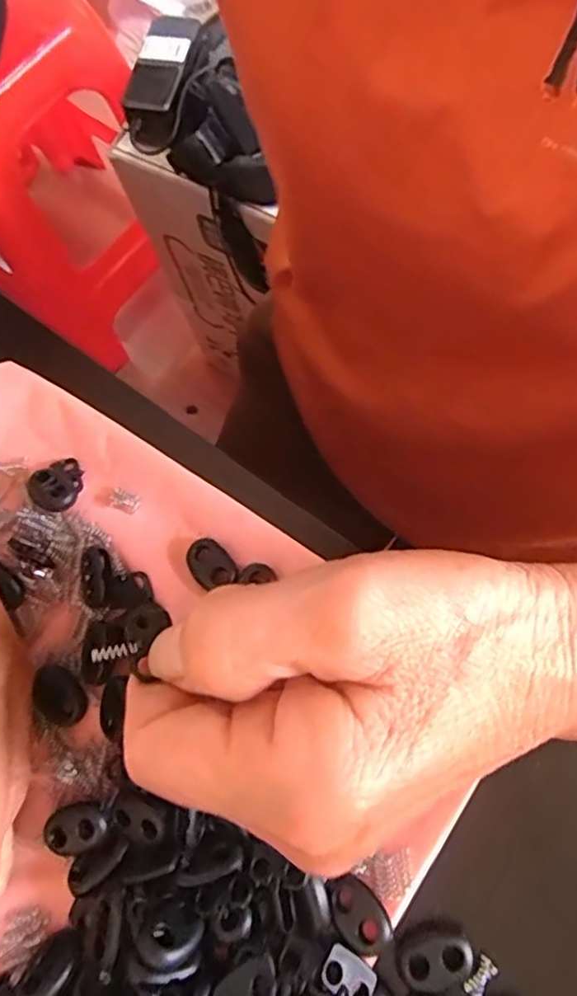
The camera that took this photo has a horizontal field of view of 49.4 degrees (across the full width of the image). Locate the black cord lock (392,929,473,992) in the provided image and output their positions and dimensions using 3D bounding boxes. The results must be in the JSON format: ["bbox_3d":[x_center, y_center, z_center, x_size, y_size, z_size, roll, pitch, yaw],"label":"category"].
[{"bbox_3d":[0.043,0.135,0.183,0.022,0.004,0.013,-7,72,3],"label":"black cord lock"}]

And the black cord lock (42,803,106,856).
[{"bbox_3d":[-0.068,0.105,0.198,0.020,0.004,0.013,-13,72,1],"label":"black cord lock"}]

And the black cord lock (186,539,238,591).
[{"bbox_3d":[-0.029,0.024,0.227,0.014,0.005,0.020,-41,73,-8],"label":"black cord lock"}]

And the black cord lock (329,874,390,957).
[{"bbox_3d":[0.021,0.123,0.186,0.013,0.004,0.020,-37,73,-6],"label":"black cord lock"}]

